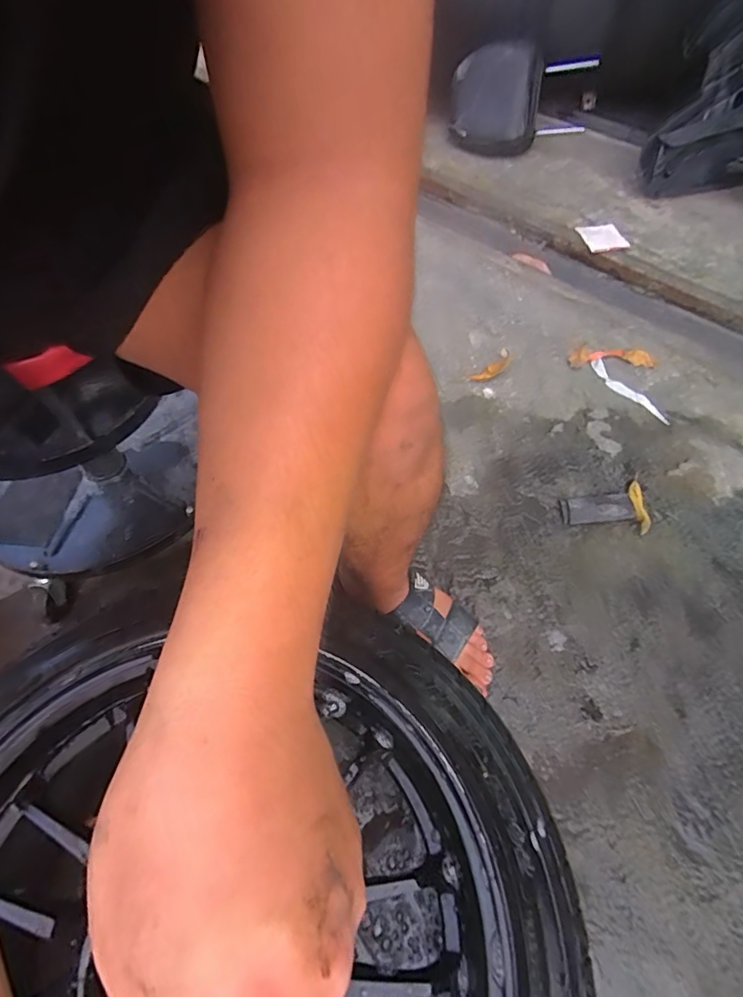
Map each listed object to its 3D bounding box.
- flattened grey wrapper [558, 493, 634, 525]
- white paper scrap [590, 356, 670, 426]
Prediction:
[{"bbox_3d":[0.358,0.015,0.805,0.116,0.017,0.045,-5,61,-5],"label":"flattened grey wrapper"},{"bbox_3d":[0.474,-0.200,0.949,0.033,0.013,0.179,-27,60,-14],"label":"white paper scrap"}]

